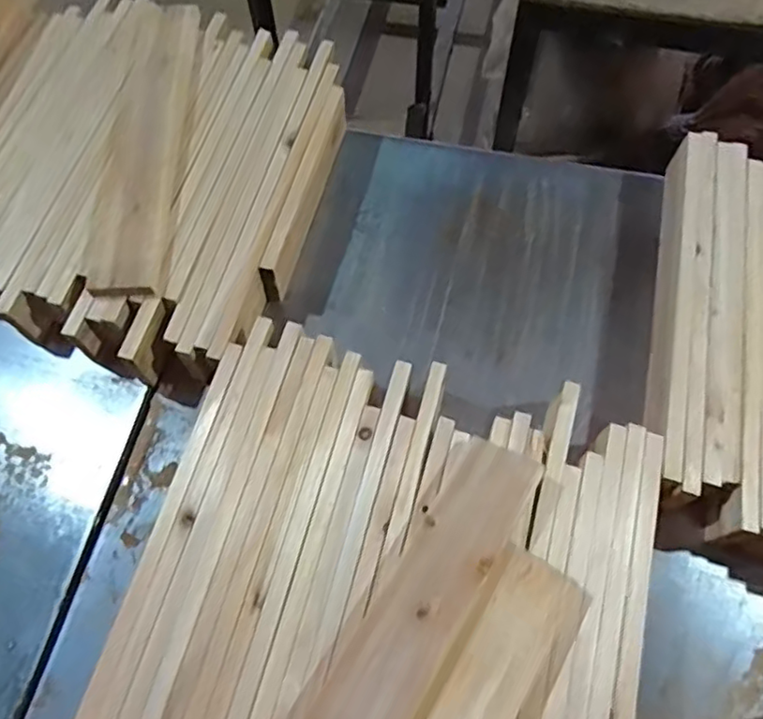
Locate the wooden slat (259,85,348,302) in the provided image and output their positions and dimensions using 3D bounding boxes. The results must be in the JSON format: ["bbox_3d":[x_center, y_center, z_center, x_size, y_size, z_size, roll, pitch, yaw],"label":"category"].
[{"bbox_3d":[-0.099,-0.228,0.847,0.022,0.084,0.315,13,65,7],"label":"wooden slat"}]

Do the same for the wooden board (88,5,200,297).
[{"bbox_3d":[-0.308,-0.296,0.821,0.098,0.027,0.482,-1,64,0],"label":"wooden board"}]

